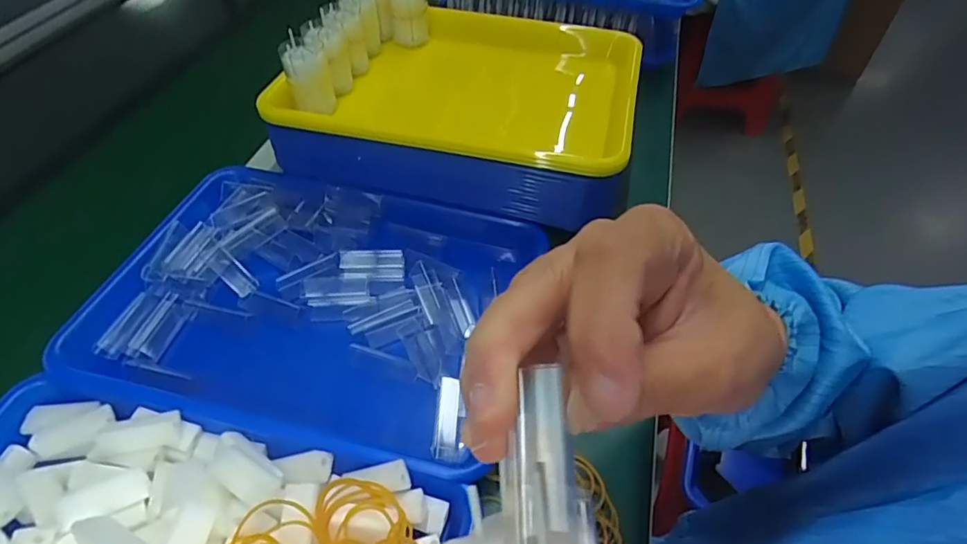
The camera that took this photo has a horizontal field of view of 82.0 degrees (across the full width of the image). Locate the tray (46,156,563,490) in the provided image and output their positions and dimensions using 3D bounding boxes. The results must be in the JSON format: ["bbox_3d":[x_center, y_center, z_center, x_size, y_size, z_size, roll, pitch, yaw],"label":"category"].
[{"bbox_3d":[-0.129,0.022,0.454,0.328,0.039,0.243,11,49,9],"label":"tray"}]

